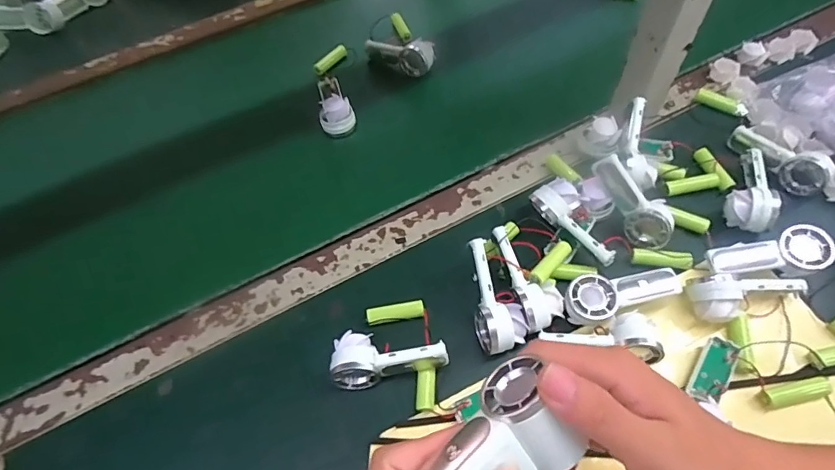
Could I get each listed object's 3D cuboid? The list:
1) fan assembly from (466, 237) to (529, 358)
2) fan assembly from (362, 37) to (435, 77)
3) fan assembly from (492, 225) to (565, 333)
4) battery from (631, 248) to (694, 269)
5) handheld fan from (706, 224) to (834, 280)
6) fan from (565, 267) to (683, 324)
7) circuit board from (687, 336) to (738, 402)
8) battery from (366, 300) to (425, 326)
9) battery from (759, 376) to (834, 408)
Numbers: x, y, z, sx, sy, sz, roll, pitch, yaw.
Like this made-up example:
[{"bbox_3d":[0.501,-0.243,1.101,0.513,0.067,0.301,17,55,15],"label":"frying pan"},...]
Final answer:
[{"bbox_3d":[0.063,0.050,0.407,0.037,0.031,0.092,-15,79,-5],"label":"fan assembly"},{"bbox_3d":[-0.021,-0.228,0.613,0.090,0.036,0.028,19,46,25],"label":"fan assembly"},{"bbox_3d":[0.095,0.038,0.422,0.036,0.037,0.093,-17,59,-7],"label":"fan assembly"},{"bbox_3d":[0.220,0.021,0.433,0.051,0.011,0.013,7,59,8],"label":"battery"},{"bbox_3d":[0.301,0.021,0.416,0.088,0.039,0.038,-12,58,-3],"label":"handheld fan"},{"bbox_3d":[0.170,0.048,0.409,0.094,0.024,0.037,-15,59,-5],"label":"fan"},{"bbox_3d":[0.234,0.105,0.382,0.022,0.008,0.054,24,66,32],"label":"circuit board"},{"bbox_3d":[-0.019,0.072,0.433,0.049,0.018,0.016,-10,58,-2],"label":"battery"},{"bbox_3d":[0.294,0.123,0.376,0.050,0.013,0.016,-11,58,-3],"label":"battery"}]

